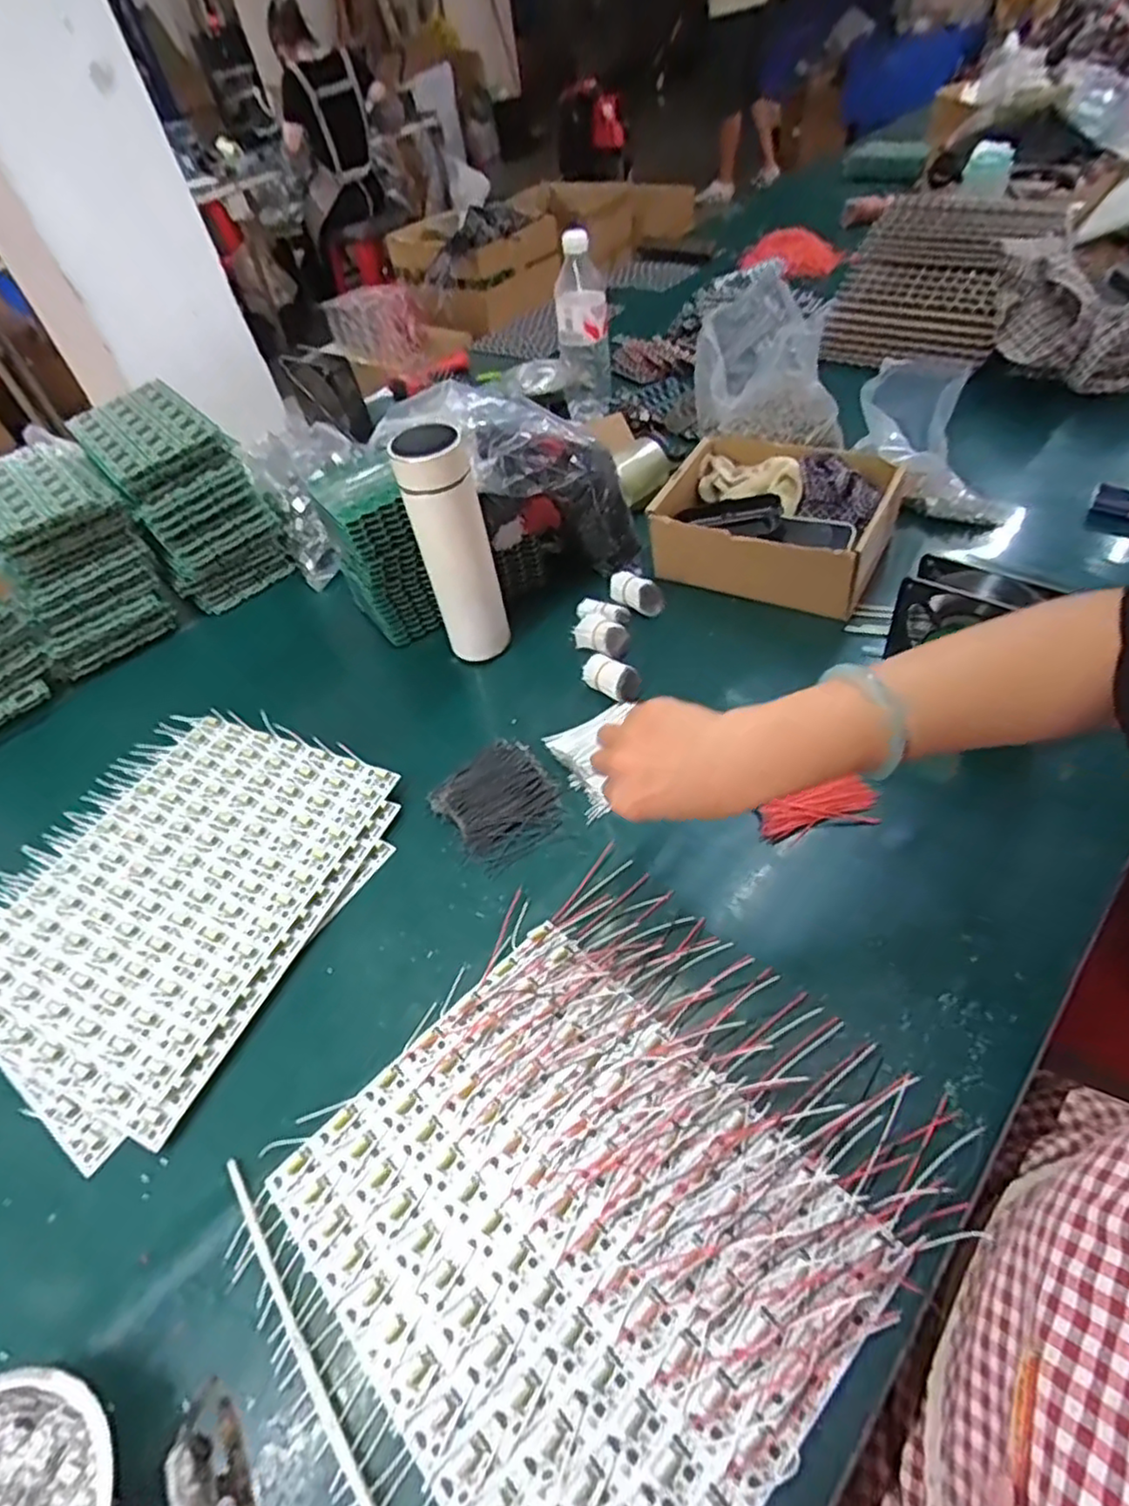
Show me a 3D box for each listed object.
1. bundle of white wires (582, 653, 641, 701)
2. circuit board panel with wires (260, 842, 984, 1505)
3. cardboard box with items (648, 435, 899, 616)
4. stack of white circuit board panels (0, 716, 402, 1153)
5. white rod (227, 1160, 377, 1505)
[{"bbox_3d":[0.046,-0.072,0.671,0.055,0.037,0.031,31,61,30],"label":"bundle of white wires"},{"bbox_3d":[0.024,0.243,0.415,0.329,0.024,0.299,-38,54,-21],"label":"circuit board panel with wires"},{"bbox_3d":[0.224,-0.246,0.747,0.223,0.090,0.175,19,55,25],"label":"cardboard box with items"},{"bbox_3d":[-0.336,0.106,0.586,0.297,0.024,0.312,15,54,21],"label":"stack of white circuit board panels"},{"bbox_3d":[-0.125,0.338,0.363,0.012,0.011,0.277,-37,54,-20],"label":"white rod"}]

